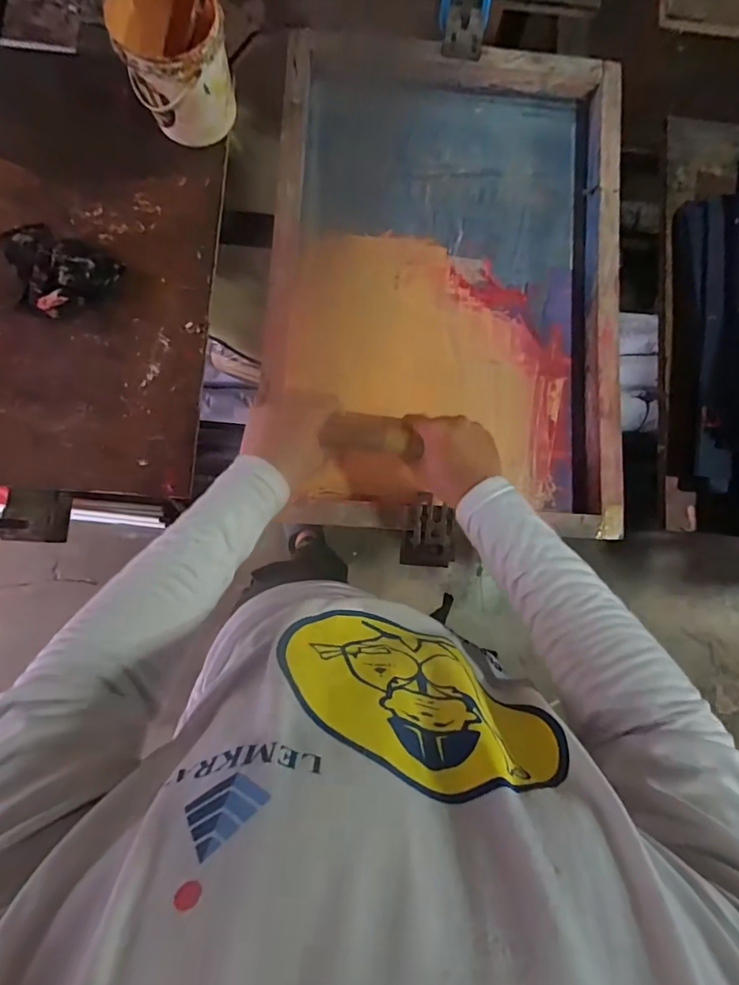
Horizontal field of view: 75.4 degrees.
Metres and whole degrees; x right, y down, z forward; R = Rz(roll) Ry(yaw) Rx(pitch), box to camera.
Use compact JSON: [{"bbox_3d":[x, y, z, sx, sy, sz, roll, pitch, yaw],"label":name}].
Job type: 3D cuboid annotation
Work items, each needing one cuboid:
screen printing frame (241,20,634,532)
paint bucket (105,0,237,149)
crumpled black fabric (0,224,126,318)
[{"bbox_3d":[0.101,-0.282,0.633,0.449,0.056,0.656,4,81,-2],"label":"screen printing frame"},{"bbox_3d":[-0.237,-0.536,0.599,0.126,0.128,0.149,-19,84,-4],"label":"paint bucket"},{"bbox_3d":[-0.409,-0.283,0.605,0.152,0.032,0.106,30,82,-1],"label":"crumpled black fabric"}]

